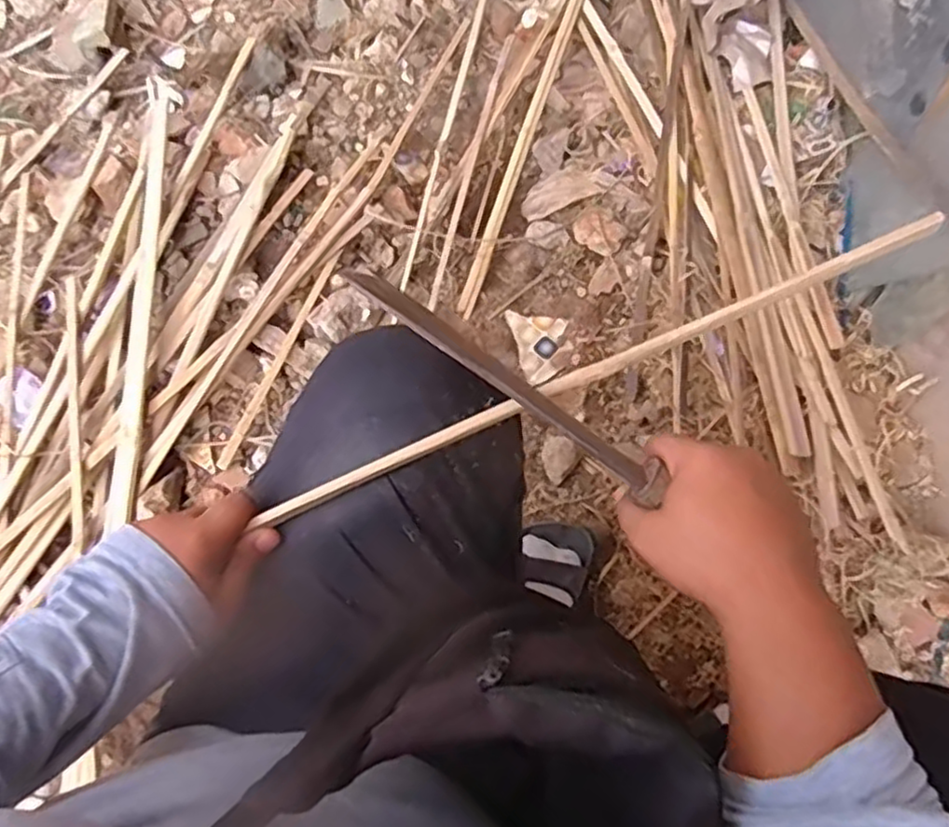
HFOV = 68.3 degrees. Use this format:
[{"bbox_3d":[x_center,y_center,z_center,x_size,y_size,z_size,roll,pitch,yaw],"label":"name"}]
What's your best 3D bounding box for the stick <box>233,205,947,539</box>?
[{"bbox_3d":[0.074,-0.026,0.441,0.453,0.011,0.012,-24,67,3],"label":"stick"}]

